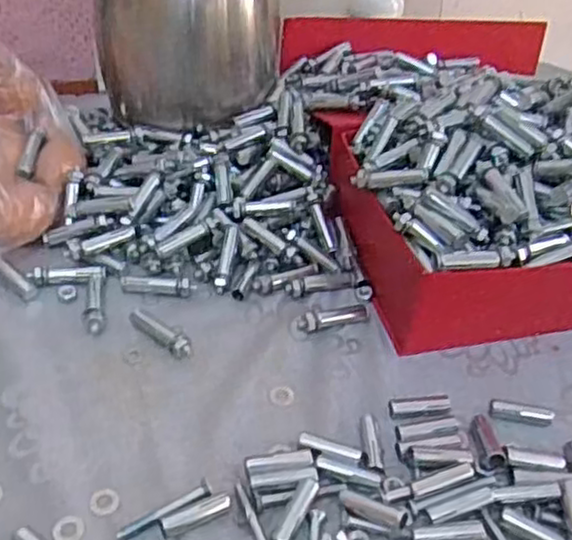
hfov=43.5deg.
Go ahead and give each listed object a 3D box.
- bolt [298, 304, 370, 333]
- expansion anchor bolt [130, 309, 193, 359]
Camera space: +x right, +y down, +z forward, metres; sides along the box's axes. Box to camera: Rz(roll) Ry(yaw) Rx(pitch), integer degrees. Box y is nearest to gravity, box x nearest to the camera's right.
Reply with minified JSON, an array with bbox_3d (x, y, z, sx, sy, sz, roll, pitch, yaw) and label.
[{"bbox_3d":[0.034,0.033,0.519,0.054,0.013,0.016,-11,44,-19],"label":"bolt"},{"bbox_3d":[-0.087,0.041,0.493,0.054,0.011,0.014,28,46,23],"label":"expansion anchor bolt"}]

